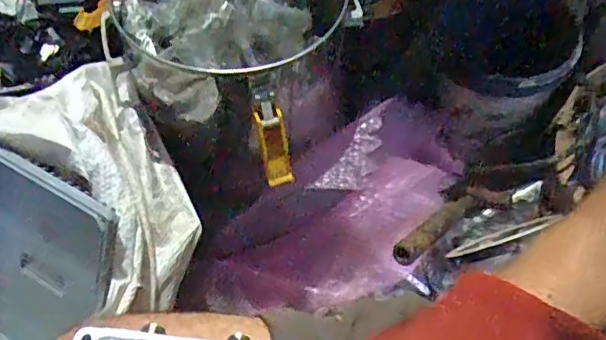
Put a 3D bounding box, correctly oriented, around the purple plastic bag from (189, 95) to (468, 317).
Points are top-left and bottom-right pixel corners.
[{"bbox_3d":[0.065,0.065,0.825,0.457,0.224,0.194,-31,62,-18],"label":"purple plastic bag"}]

